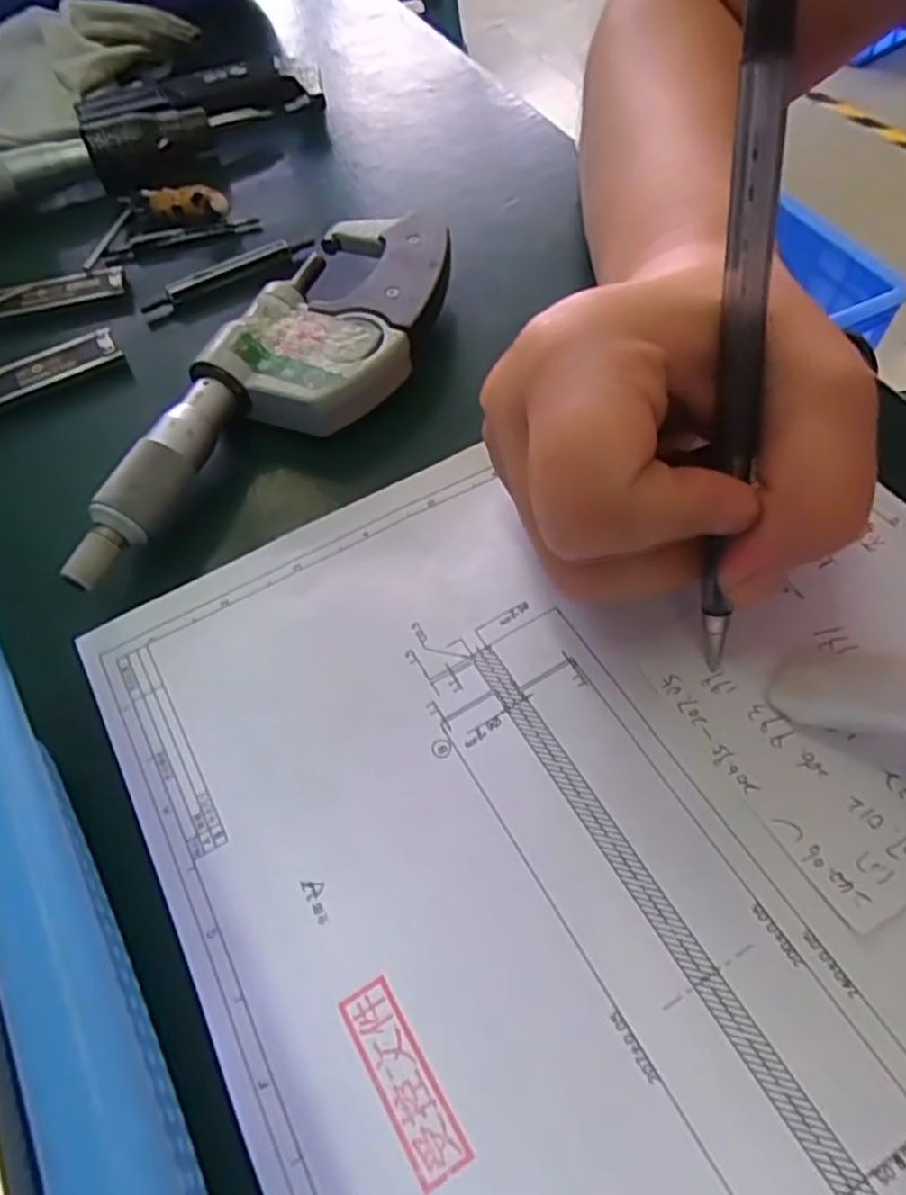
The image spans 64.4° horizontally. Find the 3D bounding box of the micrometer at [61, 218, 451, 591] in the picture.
[{"bbox_3d":[-0.048,-0.061,0.218,0.052,0.023,0.152,19,61,15],"label":"micrometer"}]

